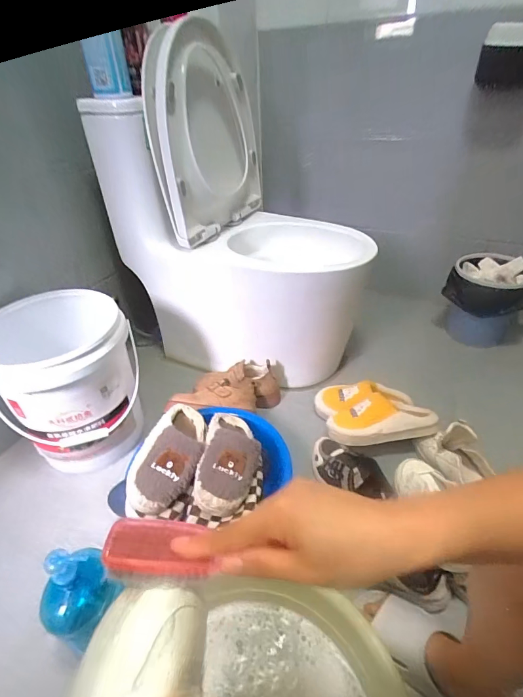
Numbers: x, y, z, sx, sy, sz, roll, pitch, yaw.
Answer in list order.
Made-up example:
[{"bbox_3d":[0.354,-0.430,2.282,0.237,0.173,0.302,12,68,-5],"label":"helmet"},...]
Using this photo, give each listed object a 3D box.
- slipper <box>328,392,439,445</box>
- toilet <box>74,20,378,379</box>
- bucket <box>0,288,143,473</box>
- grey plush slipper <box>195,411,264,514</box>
[{"bbox_3d":[0.280,0.164,0.902,0.236,0.059,0.108,-5,36,-3],"label":"slipper"},{"bbox_3d":[-0.048,-0.339,1.051,0.611,0.750,0.407,14,39,21],"label":"toilet"},{"bbox_3d":[-0.436,0.083,0.898,0.291,0.329,0.265,-10,39,-11],"label":"bucket"},{"bbox_3d":[-0.061,0.207,0.759,0.113,0.066,0.238,1,36,5],"label":"grey plush slipper"}]

